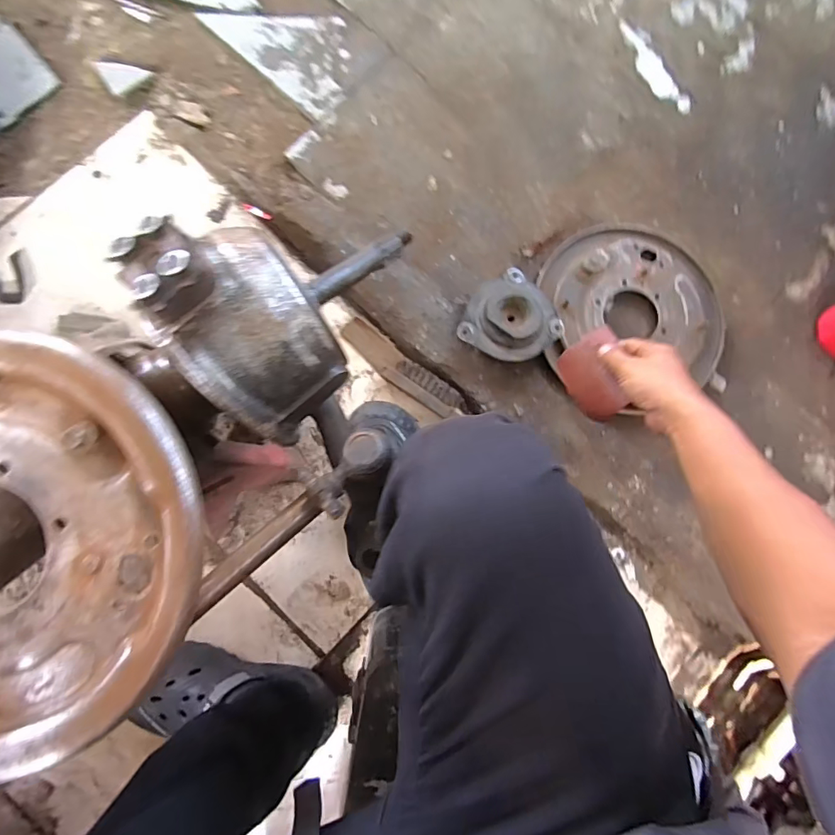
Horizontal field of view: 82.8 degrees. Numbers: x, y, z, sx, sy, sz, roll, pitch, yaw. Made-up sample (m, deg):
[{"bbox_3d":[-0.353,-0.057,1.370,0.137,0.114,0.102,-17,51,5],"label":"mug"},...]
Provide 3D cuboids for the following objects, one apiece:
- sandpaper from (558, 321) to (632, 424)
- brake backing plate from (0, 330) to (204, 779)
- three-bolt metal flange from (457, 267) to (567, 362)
[{"bbox_3d":[0.204,-0.049,0.563,0.022,0.076,0.105,0,75,-32],"label":"sandpaper"},{"bbox_3d":[-0.296,0.090,0.326,0.288,0.042,0.281,0,84,-4],"label":"brake backing plate"},{"bbox_3d":[0.139,-0.146,0.722,0.145,0.055,0.132,-40,88,-8],"label":"three-bolt metal flange"}]

